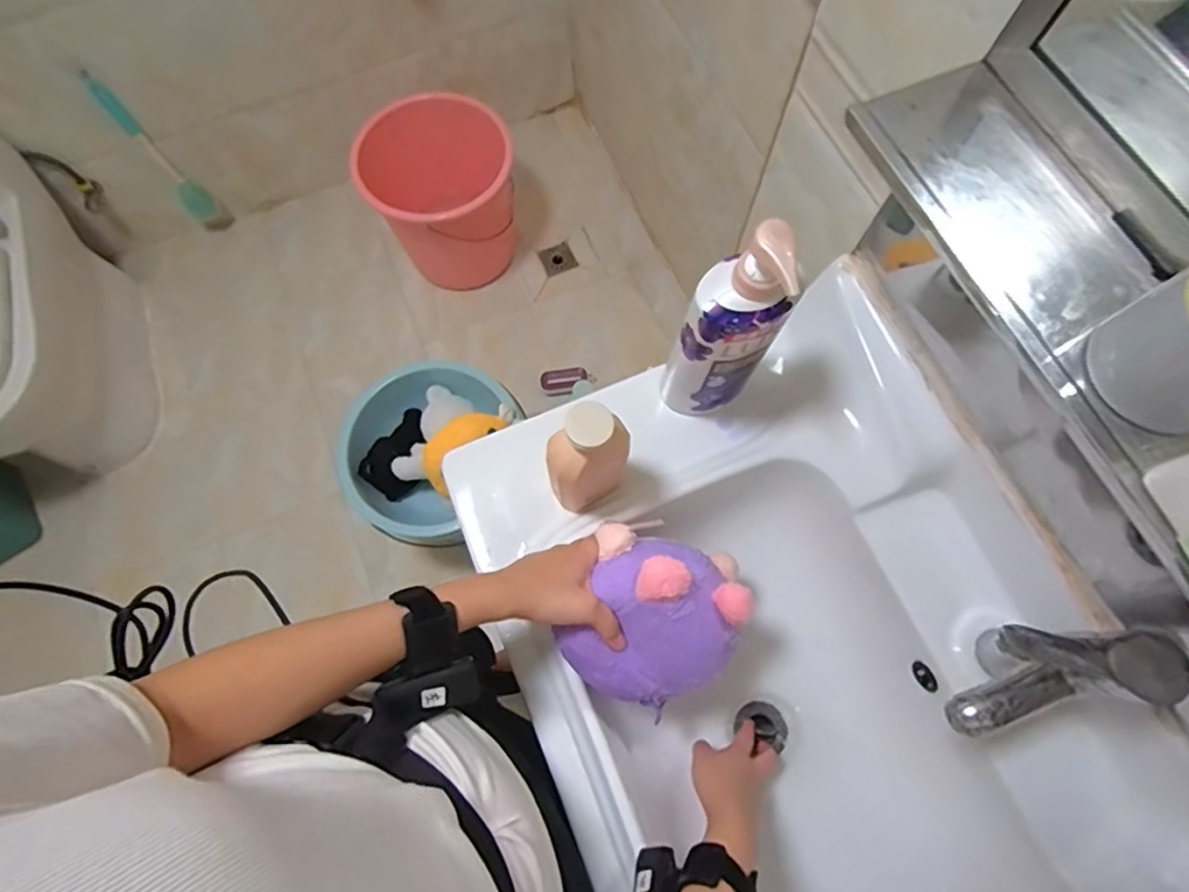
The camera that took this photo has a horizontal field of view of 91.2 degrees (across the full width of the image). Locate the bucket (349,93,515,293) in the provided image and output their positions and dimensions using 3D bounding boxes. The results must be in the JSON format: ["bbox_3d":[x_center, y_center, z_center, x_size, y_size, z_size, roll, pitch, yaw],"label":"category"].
[{"bbox_3d":[-0.331,-0.546,1.357,0.318,0.356,0.293,-1,73,2],"label":"bucket"}]

